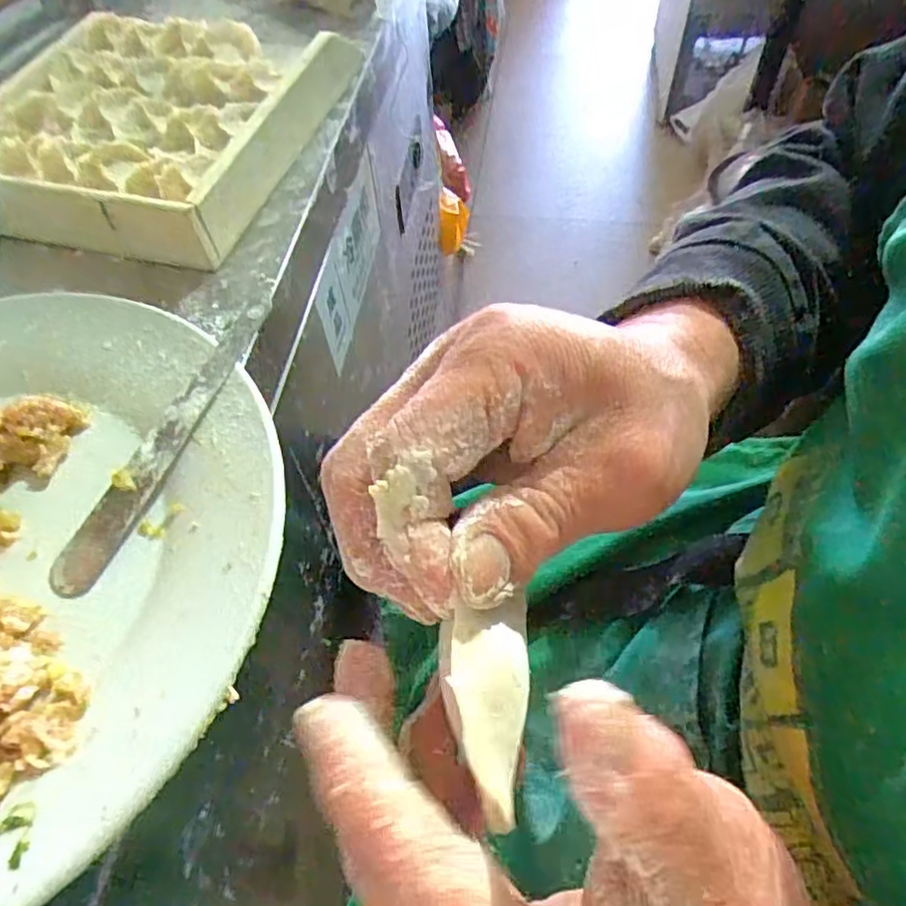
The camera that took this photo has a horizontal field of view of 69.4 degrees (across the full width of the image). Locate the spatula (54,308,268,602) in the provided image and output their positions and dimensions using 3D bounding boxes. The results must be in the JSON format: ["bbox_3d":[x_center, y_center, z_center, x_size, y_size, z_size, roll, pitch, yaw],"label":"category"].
[{"bbox_3d":[-0.126,-0.007,0.292,0.018,0.004,0.150,23,70,15],"label":"spatula"}]

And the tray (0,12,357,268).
[{"bbox_3d":[-0.202,-0.234,0.446,0.212,0.040,0.237,15,59,12],"label":"tray"}]

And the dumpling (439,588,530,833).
[{"bbox_3d":[0.008,0.060,0.159,0.022,0.018,0.052,-1,57,2],"label":"dumpling"}]

